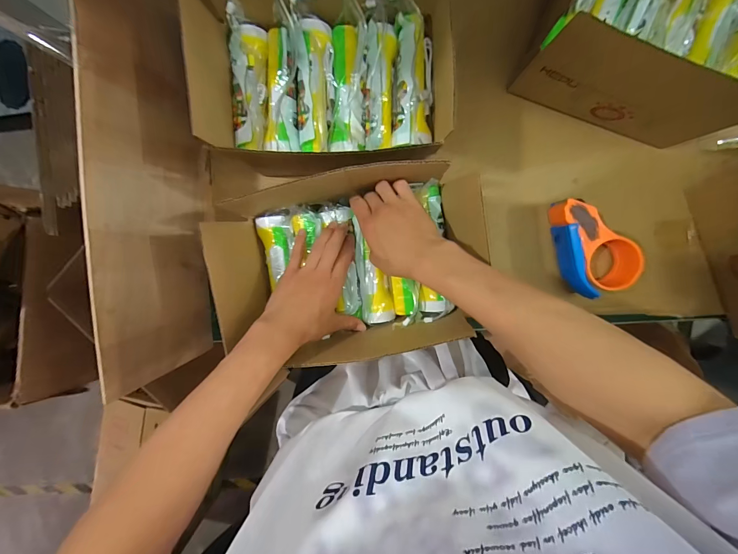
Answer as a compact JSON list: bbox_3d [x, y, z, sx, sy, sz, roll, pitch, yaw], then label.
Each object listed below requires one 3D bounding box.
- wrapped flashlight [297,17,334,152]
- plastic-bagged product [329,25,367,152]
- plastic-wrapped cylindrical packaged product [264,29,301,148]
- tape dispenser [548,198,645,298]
[{"bbox_3d":[-0.071,-0.240,0.427,0.046,0.034,0.155,5,96,2],"label":"wrapped flashlight"},{"bbox_3d":[-0.027,-0.244,0.436,0.044,0.028,0.159,1,96,2],"label":"plastic-bagged product"},{"bbox_3d":[-0.113,-0.240,0.432,0.046,0.038,0.165,1,96,2],"label":"plastic-wrapped cylindrical packaged product"},{"bbox_3d":[0.345,-0.051,0.522,0.099,0.067,0.151,-14,96,4],"label":"tape dispenser"}]

